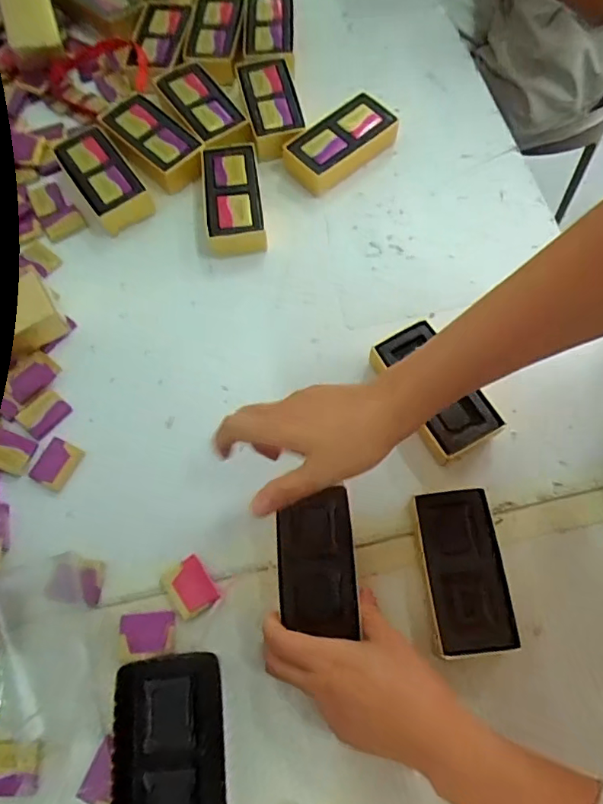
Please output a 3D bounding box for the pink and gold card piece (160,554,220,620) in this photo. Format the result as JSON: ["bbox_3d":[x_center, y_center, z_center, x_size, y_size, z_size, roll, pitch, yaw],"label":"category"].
[{"bbox_3d":[-0.087,0.142,0.411,0.031,0.004,0.042,-35,72,-11],"label":"pink and gold card piece"}]

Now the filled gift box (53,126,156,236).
[{"bbox_3d":[-0.206,-0.233,0.553,0.058,0.028,0.116,-34,72,-11],"label":"filled gift box"}]

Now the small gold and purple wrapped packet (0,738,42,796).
[{"bbox_3d":[-0.200,0.250,0.367,0.042,0.005,0.031,-1,69,1],"label":"small gold and purple wrapped packet"}]

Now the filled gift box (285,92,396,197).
[{"bbox_3d":[0.045,-0.270,0.557,0.117,0.036,0.063,-36,72,-12],"label":"filled gift box"}]

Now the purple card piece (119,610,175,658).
[{"bbox_3d":[-0.114,0.172,0.398,0.041,0.004,0.030,-8,60,2],"label":"purple card piece"}]

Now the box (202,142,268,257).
[{"bbox_3d":[-0.069,-0.205,0.538,0.055,0.029,0.112,-7,69,-1],"label":"box"}]

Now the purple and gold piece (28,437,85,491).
[{"bbox_3d":[-0.206,0.052,0.452,0.032,0.004,0.038,23,71,10],"label":"purple and gold piece"}]

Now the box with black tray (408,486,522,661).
[{"bbox_3d":[0.117,0.126,0.401,0.058,0.035,0.111,-6,69,-1],"label":"box with black tray"}]

